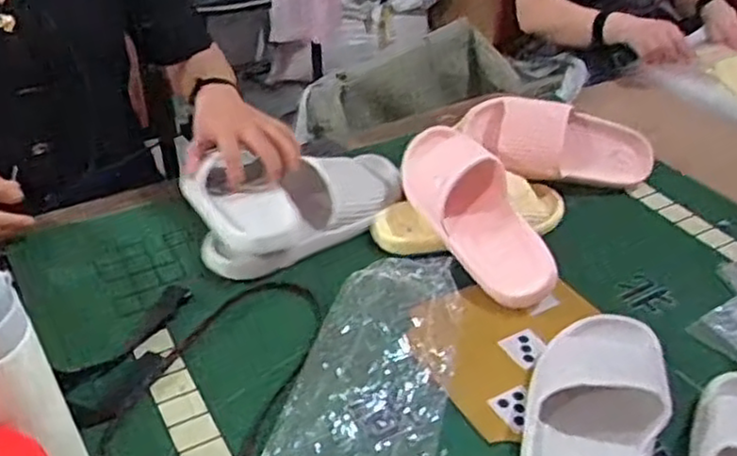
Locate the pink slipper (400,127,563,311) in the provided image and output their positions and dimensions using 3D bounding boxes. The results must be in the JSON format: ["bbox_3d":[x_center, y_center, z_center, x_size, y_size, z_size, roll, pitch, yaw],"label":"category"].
[{"bbox_3d":[0.123,-0.024,0.839,0.084,0.087,0.249,-21,67,-30],"label":"pink slipper"}]

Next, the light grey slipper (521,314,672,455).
[{"bbox_3d":[0.193,0.172,0.626,0.109,0.059,0.282,15,37,16],"label":"light grey slipper"}]

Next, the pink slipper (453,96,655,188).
[{"bbox_3d":[0.252,-0.118,0.968,0.246,0.111,0.072,6,36,4],"label":"pink slipper"}]

